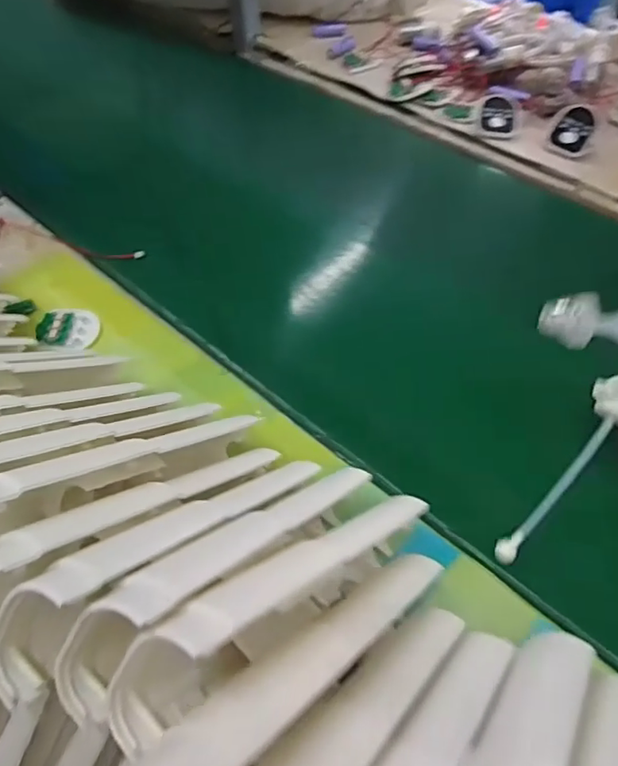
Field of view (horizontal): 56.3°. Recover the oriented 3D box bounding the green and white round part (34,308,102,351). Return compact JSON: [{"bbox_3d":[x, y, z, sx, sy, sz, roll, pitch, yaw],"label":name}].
[{"bbox_3d":[-0.219,-0.047,0.530,0.052,0.014,0.047,-9,63,-34],"label":"green and white round part"}]

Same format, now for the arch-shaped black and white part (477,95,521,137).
[{"bbox_3d":[0.232,-0.326,0.702,0.052,0.024,0.055,13,56,12],"label":"arch-shaped black and white part"}]

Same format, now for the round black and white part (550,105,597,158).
[{"bbox_3d":[0.306,-0.293,0.670,0.050,0.035,0.053,18,57,16],"label":"round black and white part"}]

